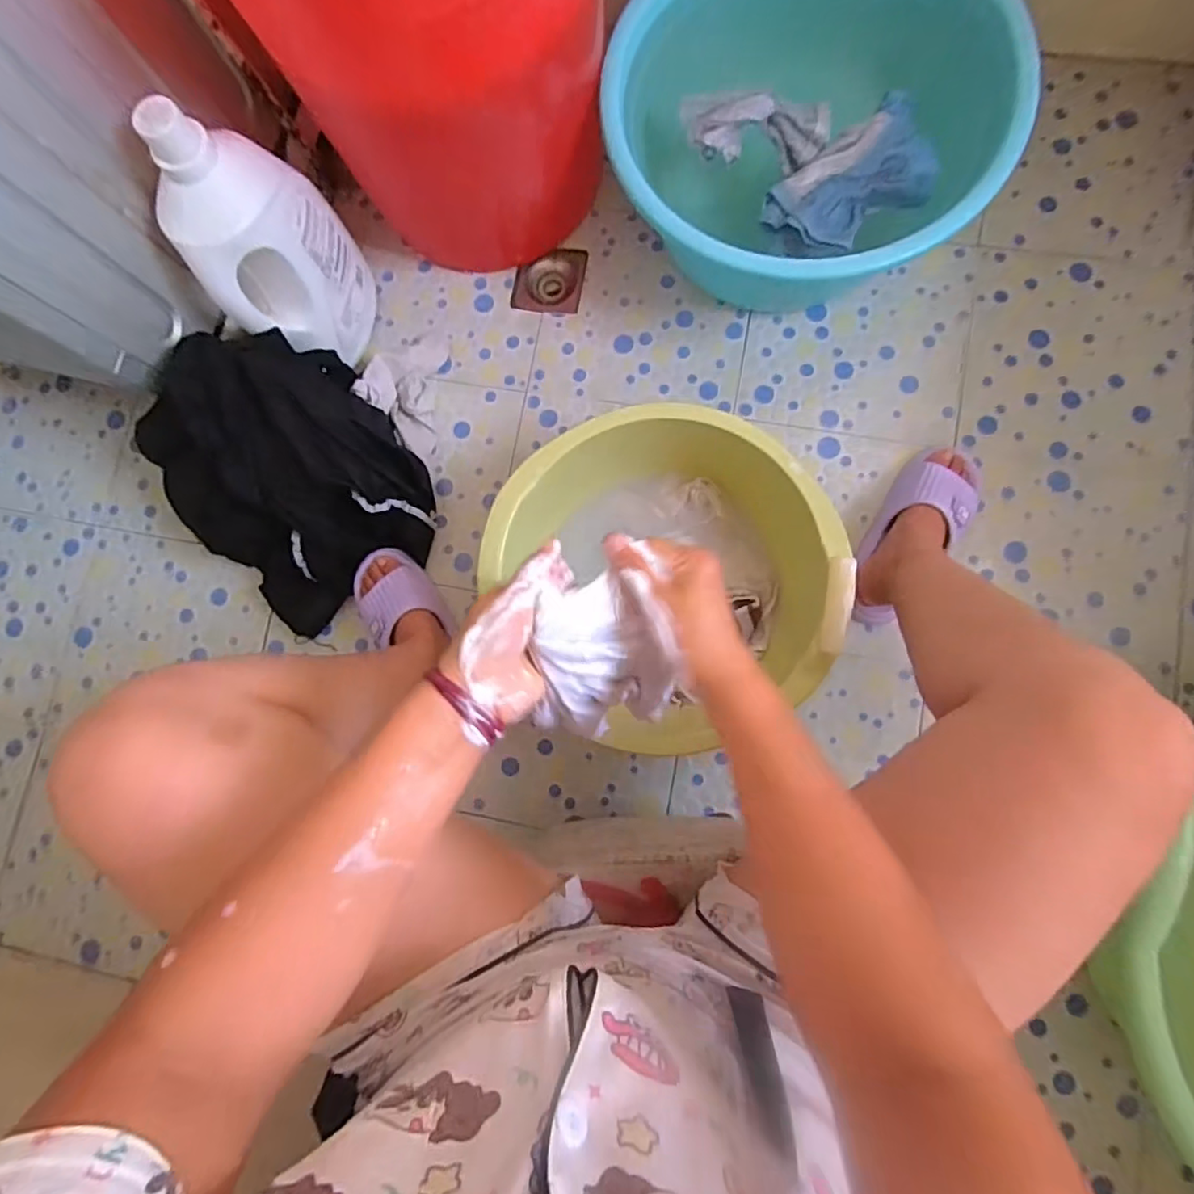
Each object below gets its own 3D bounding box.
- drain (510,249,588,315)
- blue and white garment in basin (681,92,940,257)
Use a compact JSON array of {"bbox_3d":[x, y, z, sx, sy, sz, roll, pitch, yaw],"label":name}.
[{"bbox_3d":[-0.070,-0.467,0.865,0.101,0.015,0.095,10,84,6],"label":"drain"},{"bbox_3d":[0.248,-0.525,0.684,0.193,0.047,0.257,-40,82,-1],"label":"blue and white garment in basin"}]

